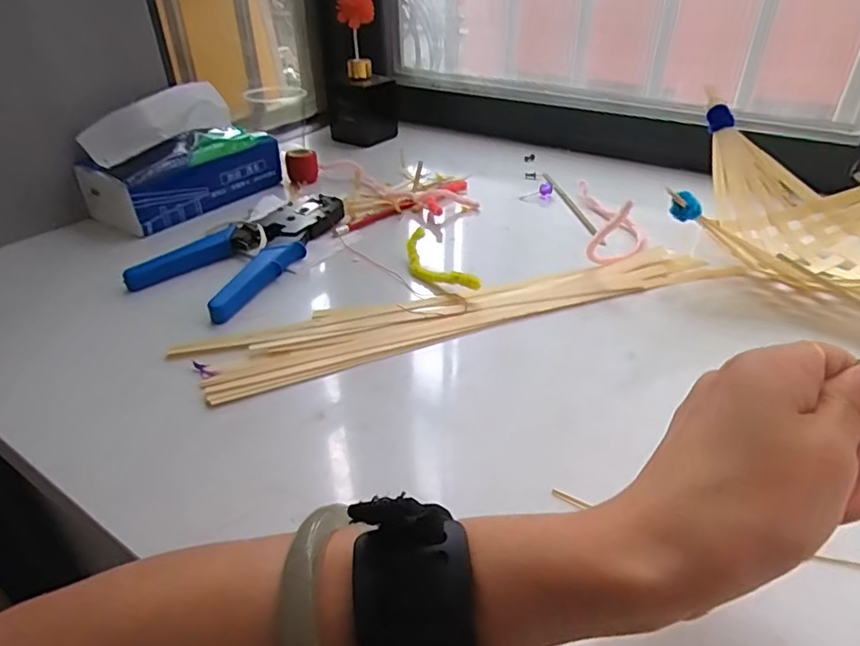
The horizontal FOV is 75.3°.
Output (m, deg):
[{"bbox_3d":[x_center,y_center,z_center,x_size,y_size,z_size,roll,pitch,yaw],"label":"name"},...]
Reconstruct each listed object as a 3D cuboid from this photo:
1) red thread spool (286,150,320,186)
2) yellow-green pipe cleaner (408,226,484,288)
[{"bbox_3d":[-0.144,-0.176,0.633,0.034,0.030,0.041,-10,37,-13],"label":"red thread spool"},{"bbox_3d":[0.003,-0.046,0.445,0.027,0.018,0.100,-17,39,-21],"label":"yellow-green pipe cleaner"}]

